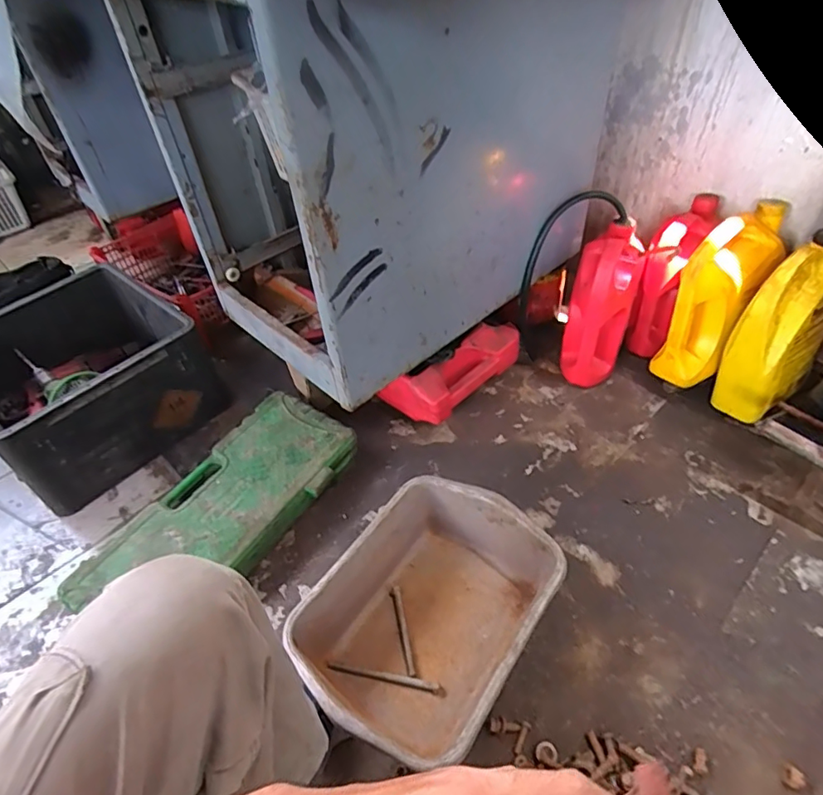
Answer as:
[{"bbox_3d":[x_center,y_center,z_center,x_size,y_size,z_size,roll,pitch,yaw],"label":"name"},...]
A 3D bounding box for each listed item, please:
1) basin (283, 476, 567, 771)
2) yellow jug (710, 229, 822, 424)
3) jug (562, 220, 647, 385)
[{"bbox_3d":[0.025,0.298,0.745,0.262,0.124,0.347,26,52,27],"label":"basin"},{"bbox_3d":[0.663,-0.104,0.957,0.169,0.312,0.105,-24,48,-19],"label":"yellow jug"},{"bbox_3d":[0.373,-0.167,1.062,0.115,0.298,0.150,17,48,20],"label":"jug"}]

